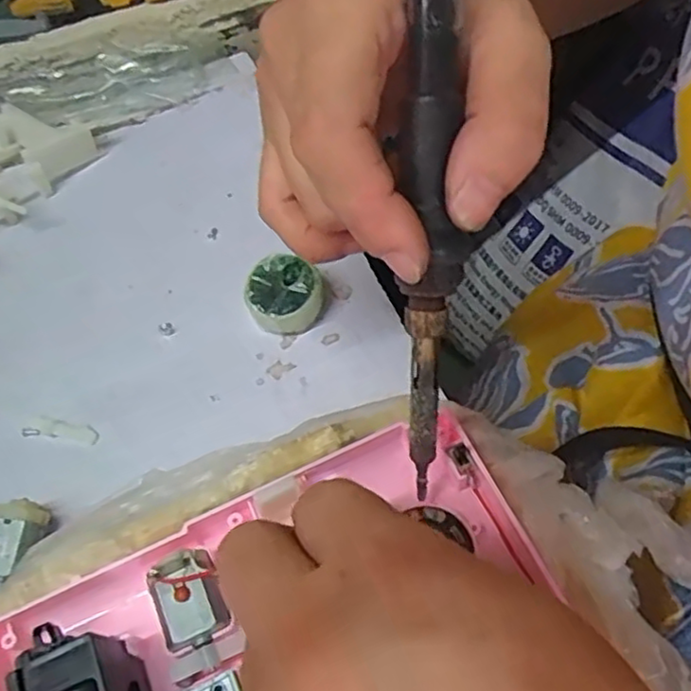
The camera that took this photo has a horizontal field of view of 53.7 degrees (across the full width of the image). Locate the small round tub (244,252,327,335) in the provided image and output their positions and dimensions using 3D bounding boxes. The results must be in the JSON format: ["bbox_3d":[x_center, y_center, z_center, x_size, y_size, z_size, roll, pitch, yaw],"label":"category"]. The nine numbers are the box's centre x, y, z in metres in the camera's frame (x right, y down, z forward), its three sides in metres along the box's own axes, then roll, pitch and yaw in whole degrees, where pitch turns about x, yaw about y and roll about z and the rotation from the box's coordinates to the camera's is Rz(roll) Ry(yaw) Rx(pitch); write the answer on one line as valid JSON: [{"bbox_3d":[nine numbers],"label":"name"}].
[{"bbox_3d":[-0.028,-0.023,0.300,0.031,0.020,0.032,-1,59,2],"label":"small round tub"}]

